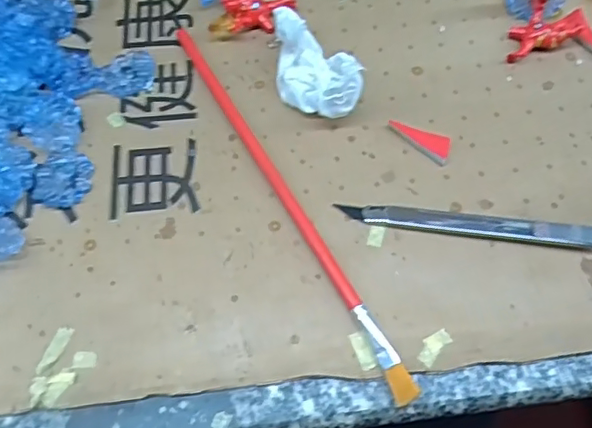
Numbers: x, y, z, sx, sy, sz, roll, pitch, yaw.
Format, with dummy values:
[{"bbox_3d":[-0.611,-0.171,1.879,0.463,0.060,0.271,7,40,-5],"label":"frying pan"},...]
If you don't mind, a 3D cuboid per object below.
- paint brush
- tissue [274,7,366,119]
[{"bbox_3d":[-0.009,-0.015,0.316,0.010,0.007,0.260,-26,65,-13],"label":"paint brush"},{"bbox_3d":[0.013,-0.084,0.334,0.046,0.040,0.062,-9,63,-5],"label":"tissue"}]

